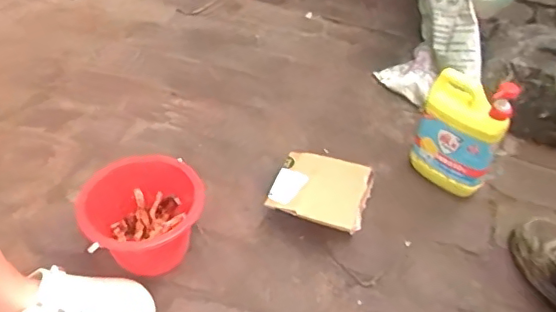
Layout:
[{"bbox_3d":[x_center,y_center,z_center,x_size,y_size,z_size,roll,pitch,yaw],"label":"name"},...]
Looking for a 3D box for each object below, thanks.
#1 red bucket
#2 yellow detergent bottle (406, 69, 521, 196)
[{"bbox_3d":[-0.209,0.097,0.910,0.175,0.146,0.155,0,44,-4],"label":"red bucket"},{"bbox_3d":[0.322,-0.031,1.020,0.068,0.239,0.157,-31,54,-31],"label":"yellow detergent bottle"}]

